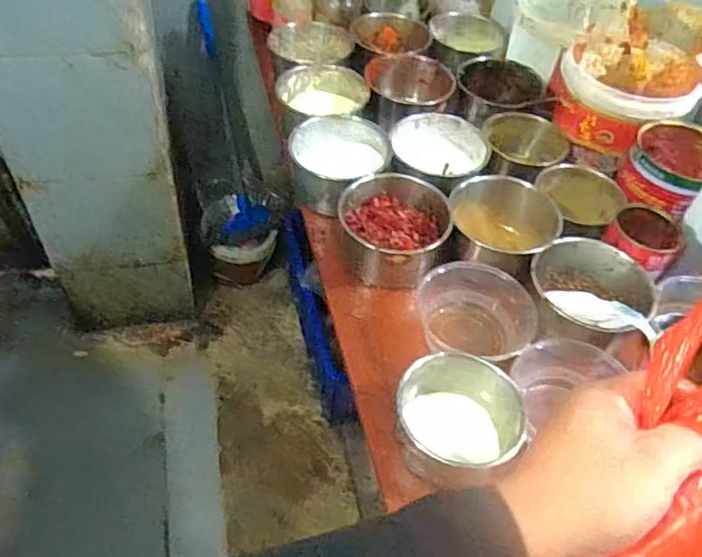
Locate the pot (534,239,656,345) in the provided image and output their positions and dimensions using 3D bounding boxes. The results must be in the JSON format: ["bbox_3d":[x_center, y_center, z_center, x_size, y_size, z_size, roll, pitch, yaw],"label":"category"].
[{"bbox_3d":[0.343,0.025,0.888,0.171,0.103,0.174,18,50,9],"label":"pot"}]

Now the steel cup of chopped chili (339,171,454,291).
[{"bbox_3d":[0.065,-0.075,0.978,0.169,0.103,0.164,3,49,-4],"label":"steel cup of chopped chili"}]

